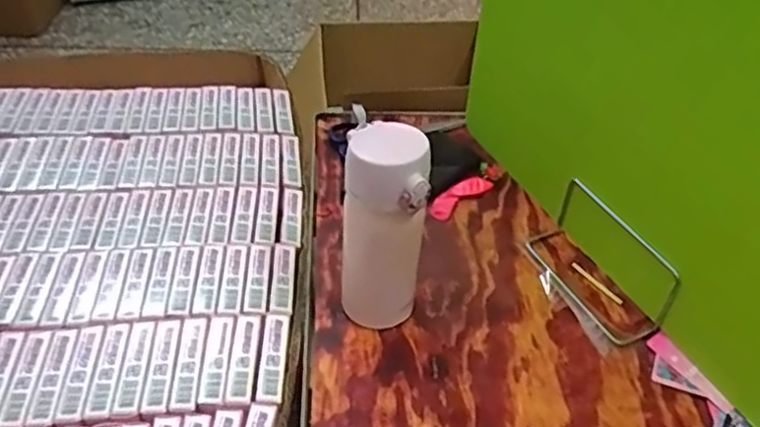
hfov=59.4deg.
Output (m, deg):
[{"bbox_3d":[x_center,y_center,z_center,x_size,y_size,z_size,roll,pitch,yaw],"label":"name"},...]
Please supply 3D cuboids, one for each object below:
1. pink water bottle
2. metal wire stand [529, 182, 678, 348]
[{"bbox_3d":[0.001,0.010,0.570,0.066,0.189,0.073,4,42,1],"label":"pink water bottle"},{"bbox_3d":[0.209,0.042,0.643,0.062,0.076,0.157,-16,46,-20],"label":"metal wire stand"}]

